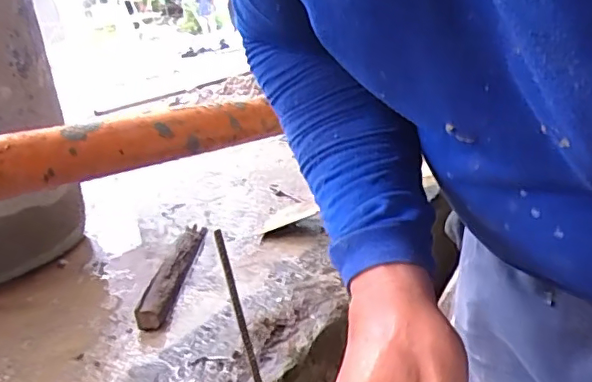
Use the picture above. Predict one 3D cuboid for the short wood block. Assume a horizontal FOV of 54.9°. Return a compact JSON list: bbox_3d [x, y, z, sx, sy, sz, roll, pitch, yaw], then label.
[{"bbox_3d":[-0.249,0.160,1.207,0.052,0.048,0.430,-7,17,7],"label":"short wood block"}]

